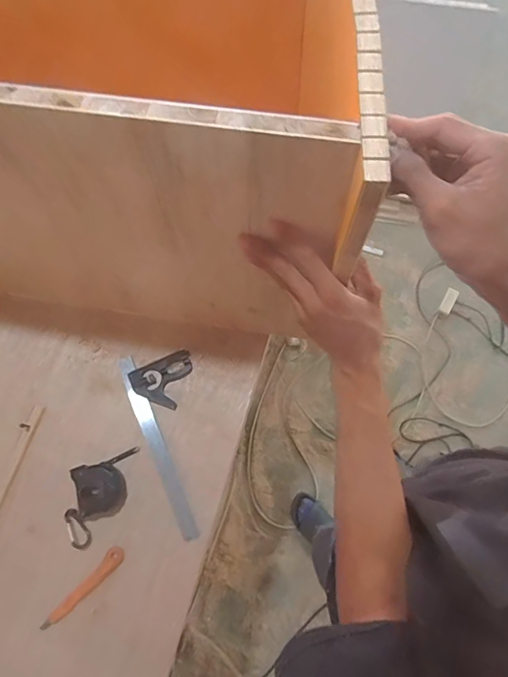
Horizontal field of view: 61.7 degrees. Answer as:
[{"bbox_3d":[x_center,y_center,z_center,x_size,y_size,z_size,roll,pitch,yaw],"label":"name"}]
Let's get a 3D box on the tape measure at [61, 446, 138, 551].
[{"bbox_3d":[-0.240,0.236,0.642,0.079,0.047,0.149,10,73,5],"label":"tape measure"}]

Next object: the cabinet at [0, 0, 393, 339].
[{"bbox_3d":[-0.152,-0.319,0.578,0.588,0.435,0.507,9,69,6],"label":"cabinet"}]

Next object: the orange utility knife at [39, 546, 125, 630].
[{"bbox_3d":[-0.248,0.365,0.619,0.025,0.009,0.144,43,79,13],"label":"orange utility knife"}]

